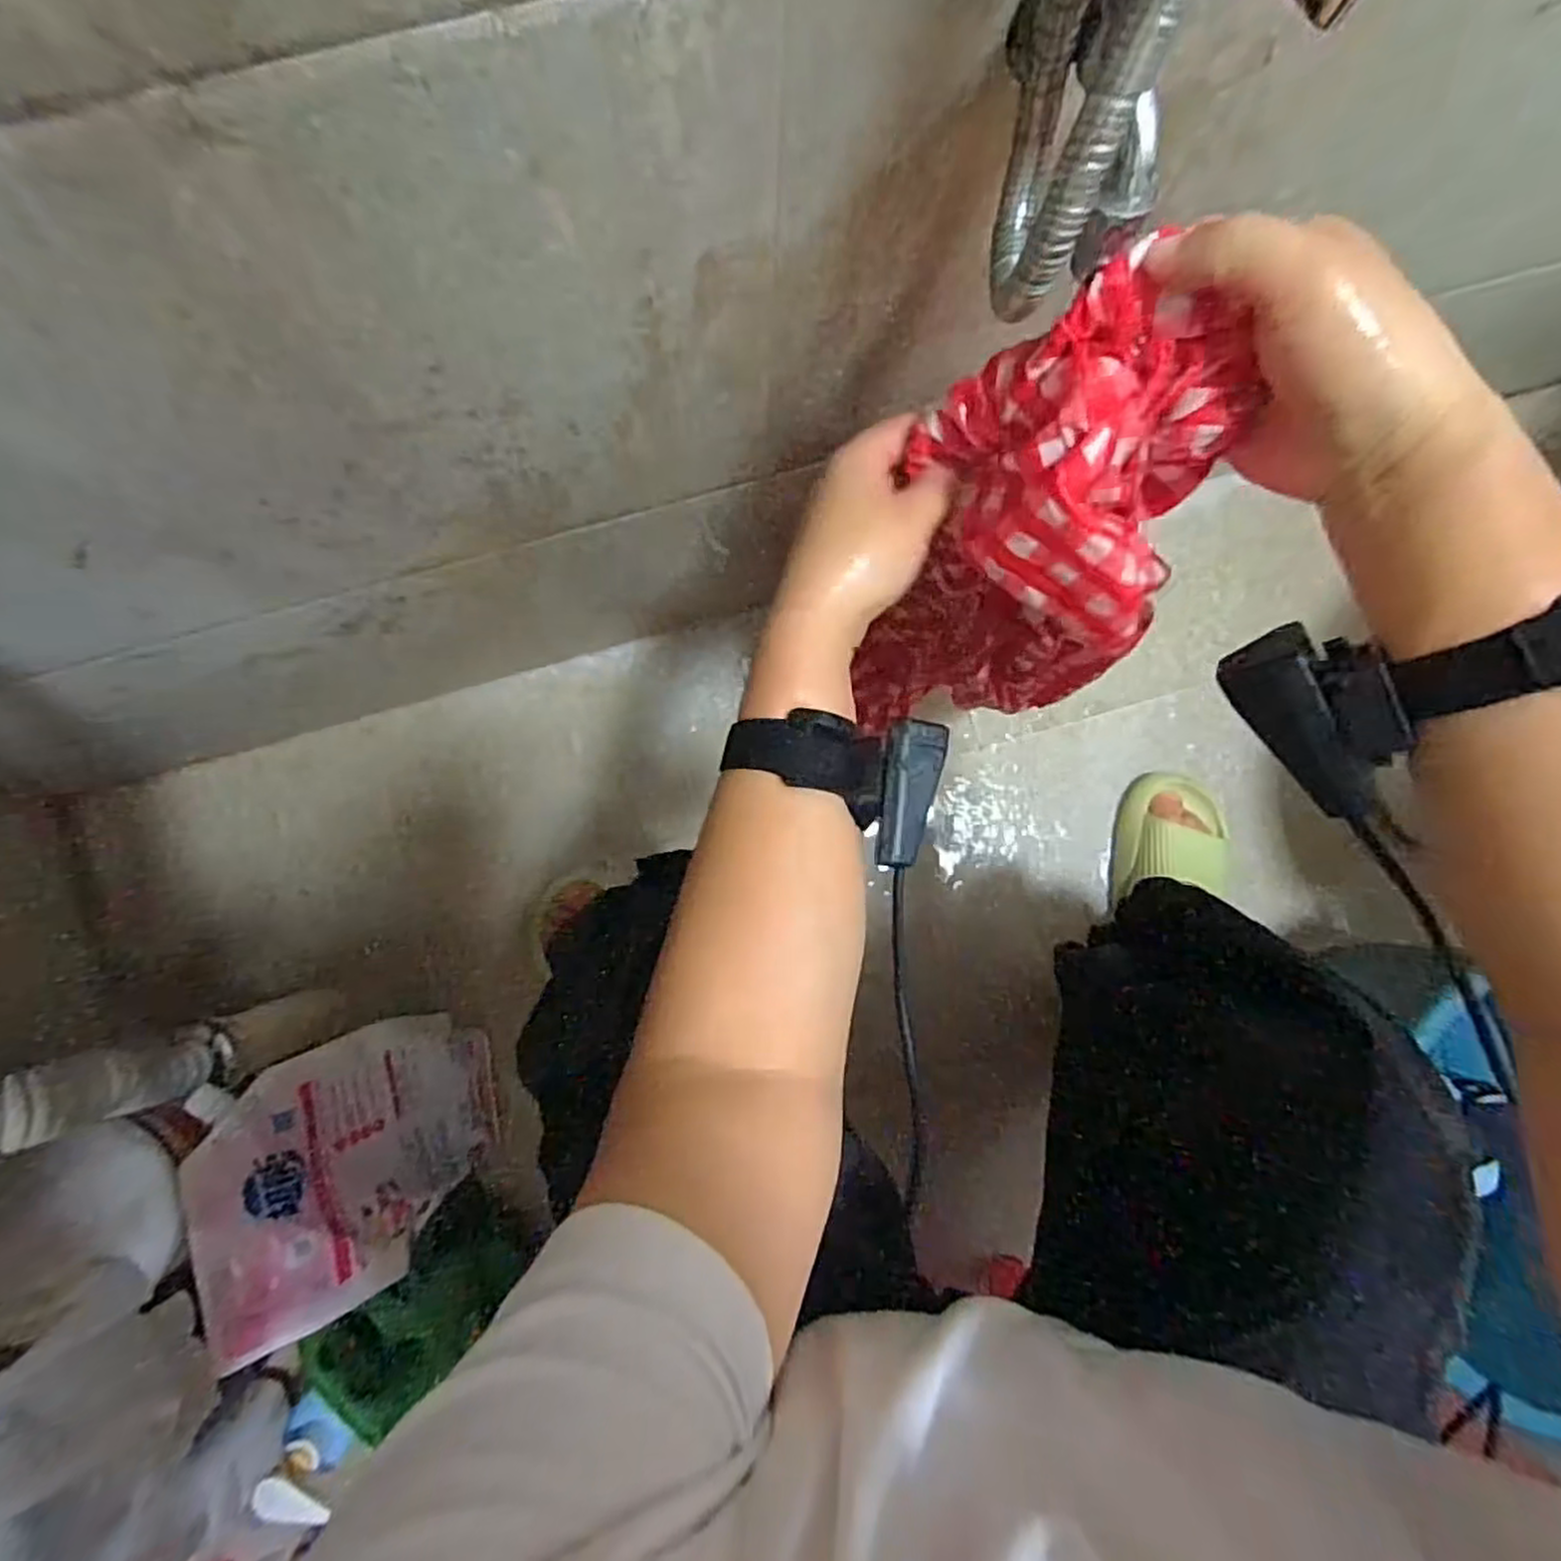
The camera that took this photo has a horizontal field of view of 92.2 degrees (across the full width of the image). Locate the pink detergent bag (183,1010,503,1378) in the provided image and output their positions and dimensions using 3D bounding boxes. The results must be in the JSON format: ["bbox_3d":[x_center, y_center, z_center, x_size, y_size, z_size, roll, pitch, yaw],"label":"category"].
[{"bbox_3d":[-0.338,0.310,0.623,0.021,0.250,0.193,-15,83,26],"label":"pink detergent bag"}]

